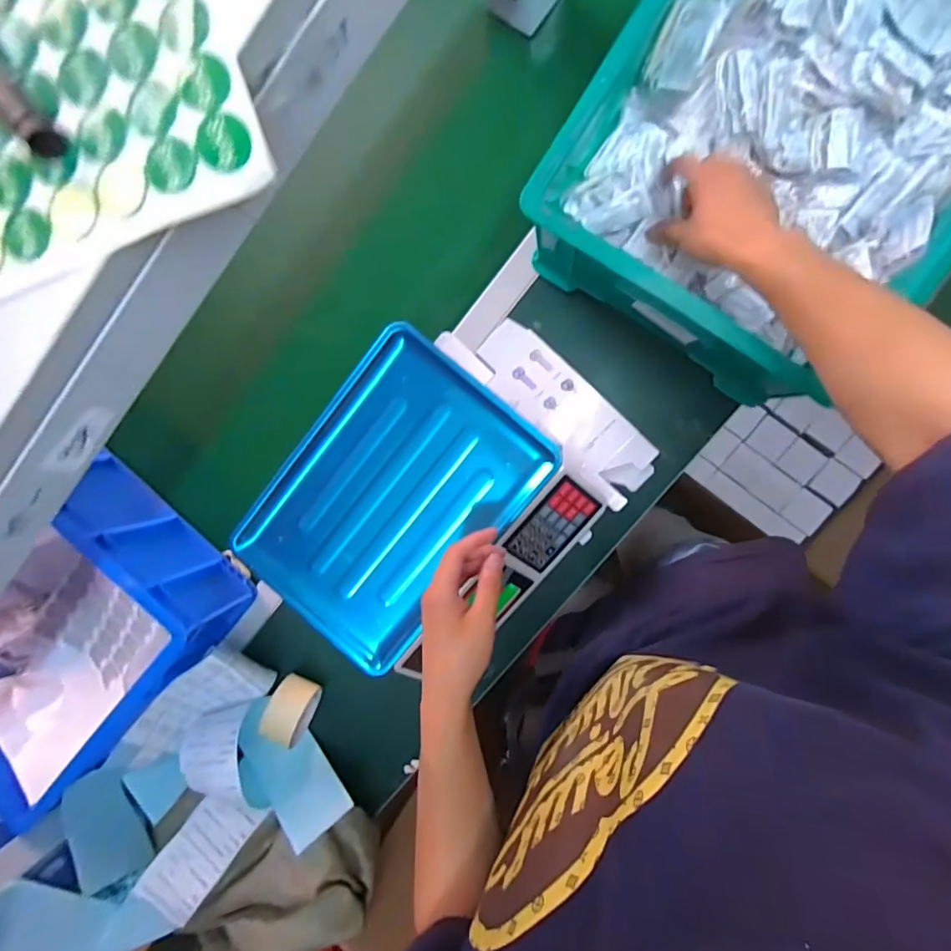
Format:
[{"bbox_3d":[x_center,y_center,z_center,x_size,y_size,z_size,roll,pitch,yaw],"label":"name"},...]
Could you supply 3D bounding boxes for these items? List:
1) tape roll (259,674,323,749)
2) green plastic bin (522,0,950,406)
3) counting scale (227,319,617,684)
[{"bbox_3d":[-0.250,0.316,0.663,0.050,0.090,0.100,12,96,7],"label":"tape roll"},{"bbox_3d":[0.325,-0.361,0.488,0.339,0.158,0.481,35,98,4],"label":"green plastic bin"},{"bbox_3d":[-0.058,0.046,0.598,0.312,0.103,0.346,44,99,2],"label":"counting scale"}]

